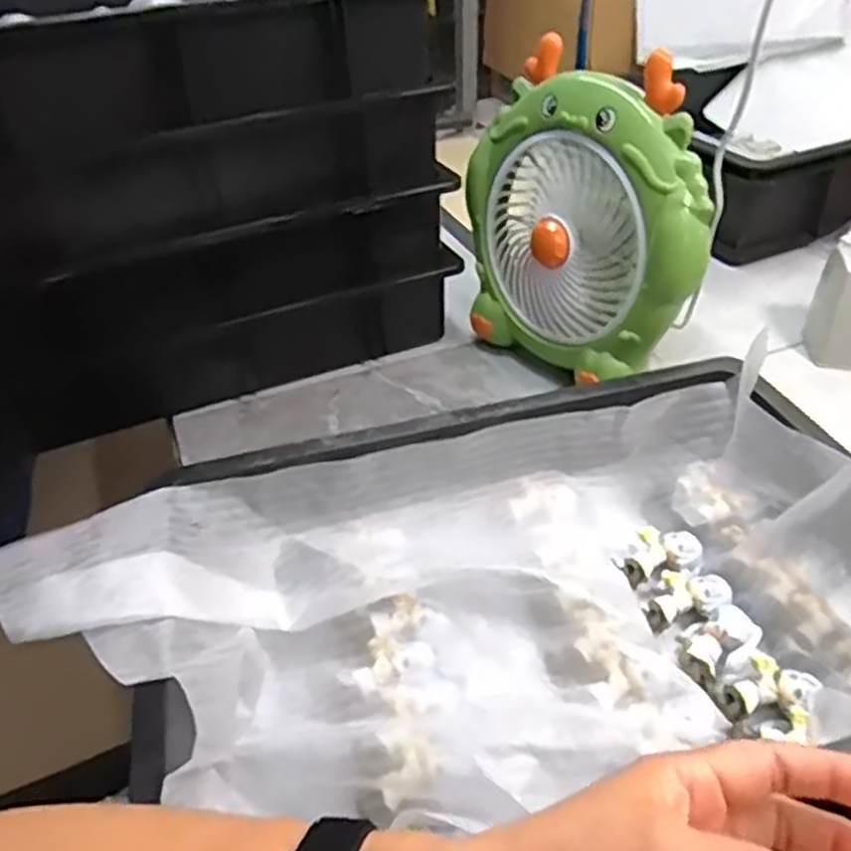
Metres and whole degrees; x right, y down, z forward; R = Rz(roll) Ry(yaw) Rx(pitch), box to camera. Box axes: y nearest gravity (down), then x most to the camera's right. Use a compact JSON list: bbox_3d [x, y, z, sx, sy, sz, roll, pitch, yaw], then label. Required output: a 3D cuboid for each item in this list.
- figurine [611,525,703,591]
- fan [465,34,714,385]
[{"bbox_3d":[0.157,0.088,0.524,0.057,0.020,0.032,-11,37,-9],"label":"figurine"},{"bbox_3d":[0.134,-0.169,0.660,0.077,0.242,0.230,-26,42,-26],"label":"fan"}]

